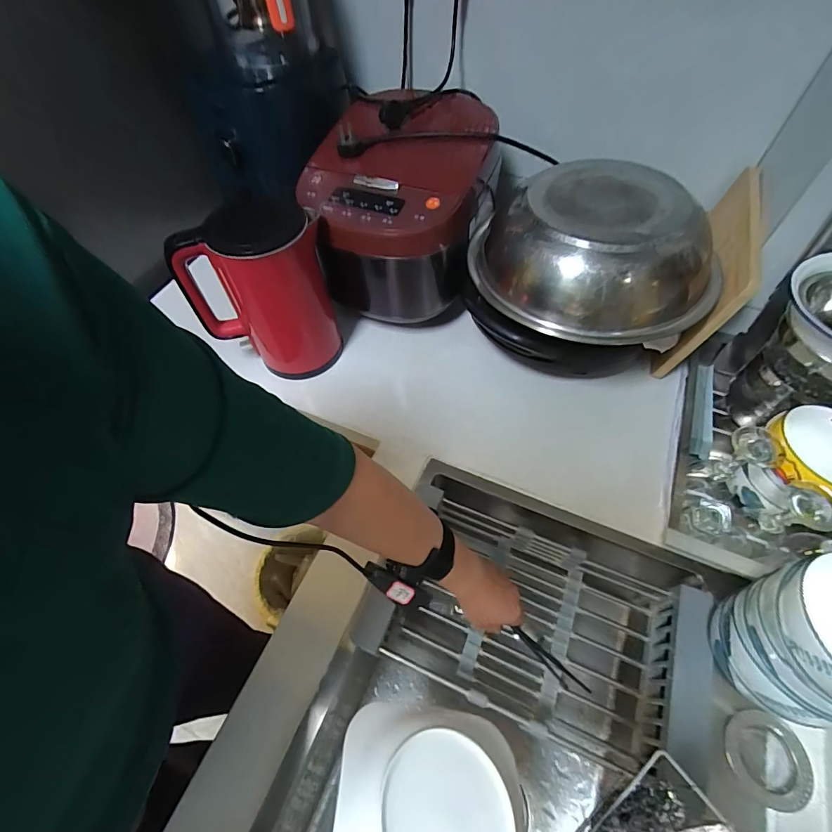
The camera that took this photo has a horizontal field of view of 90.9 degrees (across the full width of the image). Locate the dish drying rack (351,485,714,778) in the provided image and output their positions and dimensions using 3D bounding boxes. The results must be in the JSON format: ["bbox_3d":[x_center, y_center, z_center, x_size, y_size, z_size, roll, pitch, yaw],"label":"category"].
[{"bbox_3d":[0.138,0.251,0.526,0.372,0.091,0.229,18,61,14],"label":"dish drying rack"}]

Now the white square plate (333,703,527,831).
[{"bbox_3d":[0.016,0.338,0.336,0.165,0.028,0.162,15,40,-8],"label":"white square plate"}]

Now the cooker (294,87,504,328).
[{"bbox_3d":[-0.015,-0.334,0.686,0.274,0.249,0.310,5,58,6],"label":"cooker"}]

